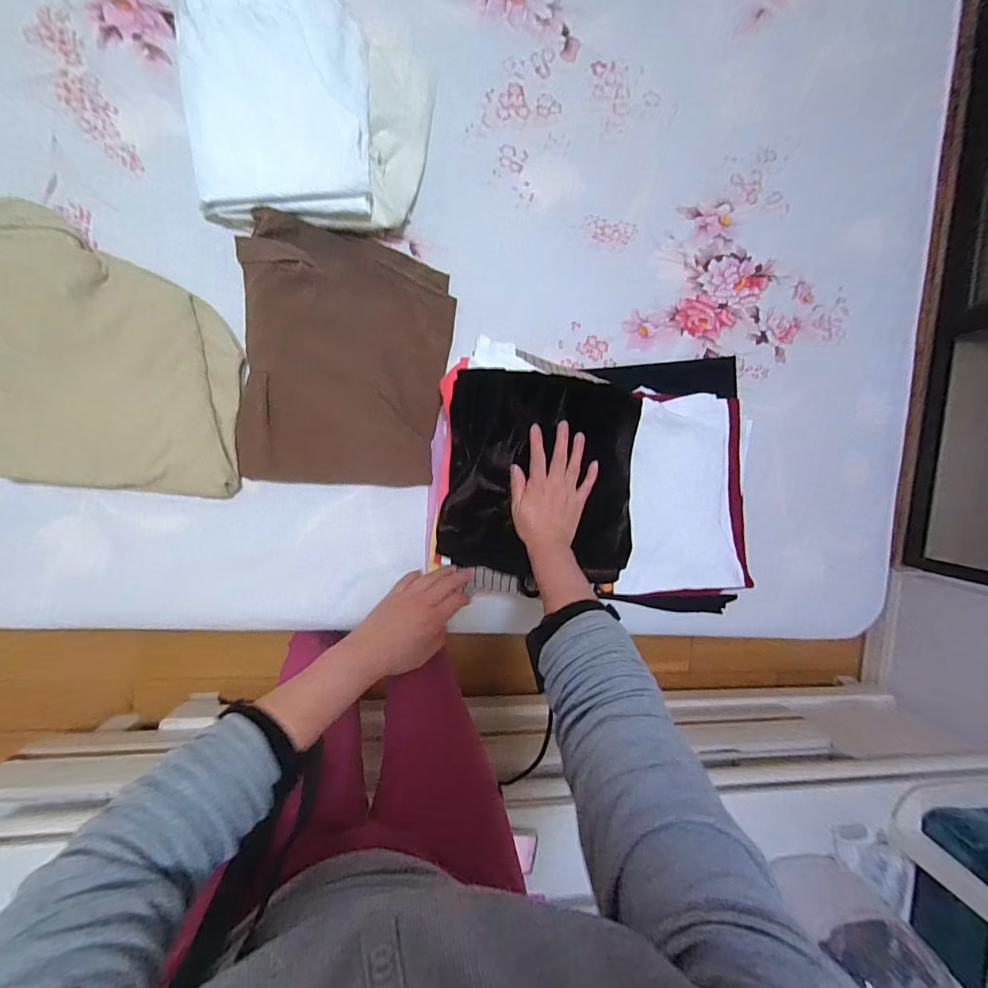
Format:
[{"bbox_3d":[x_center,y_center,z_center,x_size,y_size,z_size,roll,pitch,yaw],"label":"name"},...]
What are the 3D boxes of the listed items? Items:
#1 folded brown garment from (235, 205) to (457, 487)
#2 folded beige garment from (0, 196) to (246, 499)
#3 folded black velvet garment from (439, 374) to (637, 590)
[{"bbox_3d":[-0.215,-0.194,0.653,0.288,0.043,0.363,5,93,-9],"label":"folded brown garment"},{"bbox_3d":[-0.512,-0.180,0.608,0.308,0.034,0.343,5,93,-9],"label":"folded beige garment"},{"bbox_3d":[0.067,-0.020,0.575,0.251,0.047,0.254,3,94,-9],"label":"folded black velvet garment"}]

